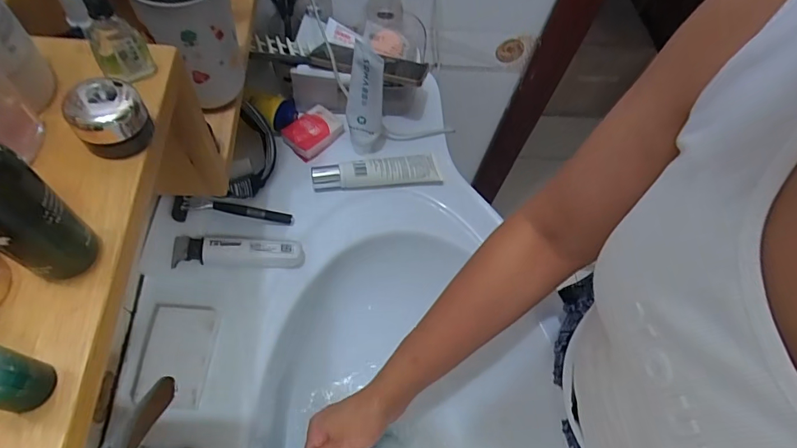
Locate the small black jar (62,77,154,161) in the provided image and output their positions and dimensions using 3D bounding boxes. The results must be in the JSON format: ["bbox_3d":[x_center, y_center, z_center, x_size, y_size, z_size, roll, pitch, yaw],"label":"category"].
[{"bbox_3d":[-0.150,-0.057,0.230,0.034,0.023,0.042,-30,68,-22],"label":"small black jar"}]

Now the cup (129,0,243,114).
[{"bbox_3d":[-0.176,-0.167,0.377,0.069,0.120,0.083,-22,66,-19],"label":"cup"}]

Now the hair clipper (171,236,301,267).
[{"bbox_3d":[-0.189,0.034,0.529,0.144,0.030,0.028,4,58,-16],"label":"hair clipper"}]

